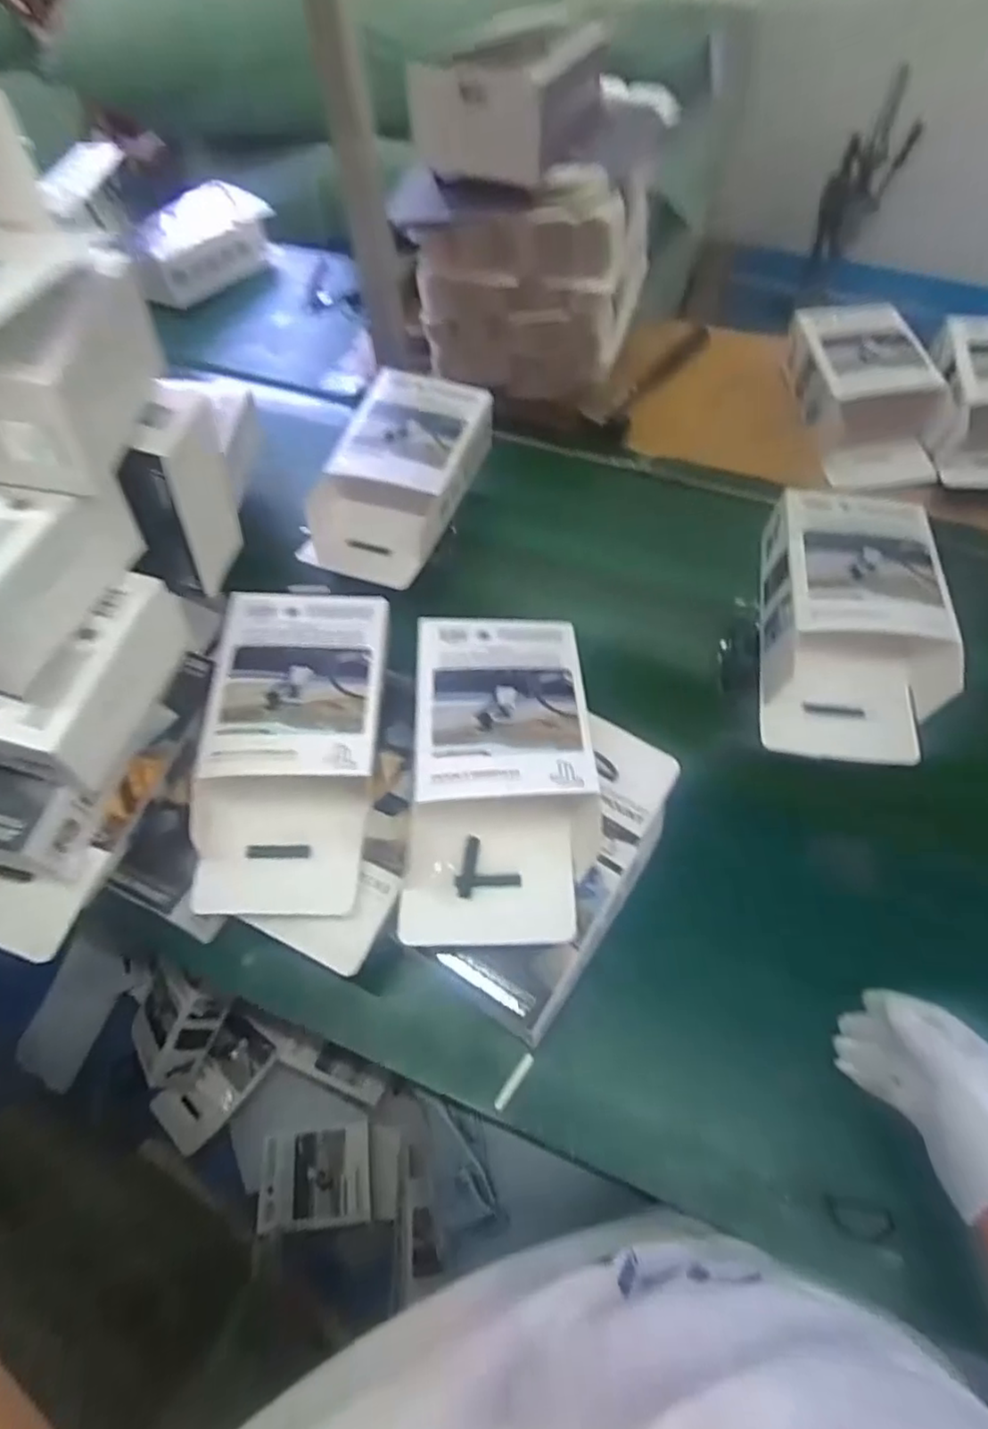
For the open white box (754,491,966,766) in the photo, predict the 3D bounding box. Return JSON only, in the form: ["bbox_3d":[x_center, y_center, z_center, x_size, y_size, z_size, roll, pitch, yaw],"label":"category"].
[{"bbox_3d":[0.331,-0.086,0.619,0.146,0.085,0.254,9,59,7],"label":"open white box"}]

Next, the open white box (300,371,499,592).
[{"bbox_3d":[-0.103,-0.263,0.734,0.143,0.082,0.250,22,61,14],"label":"open white box"}]

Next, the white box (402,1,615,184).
[{"bbox_3d":[0.018,-0.689,0.743,0.147,0.092,0.193,22,61,14],"label":"white box"}]

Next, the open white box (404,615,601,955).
[{"bbox_3d":[0.008,0.045,0.530,0.140,0.089,0.254,1,58,2],"label":"open white box"}]

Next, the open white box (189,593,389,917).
[{"bbox_3d":[-0.160,0.024,0.546,0.141,0.082,0.254,1,58,2],"label":"open white box"}]

